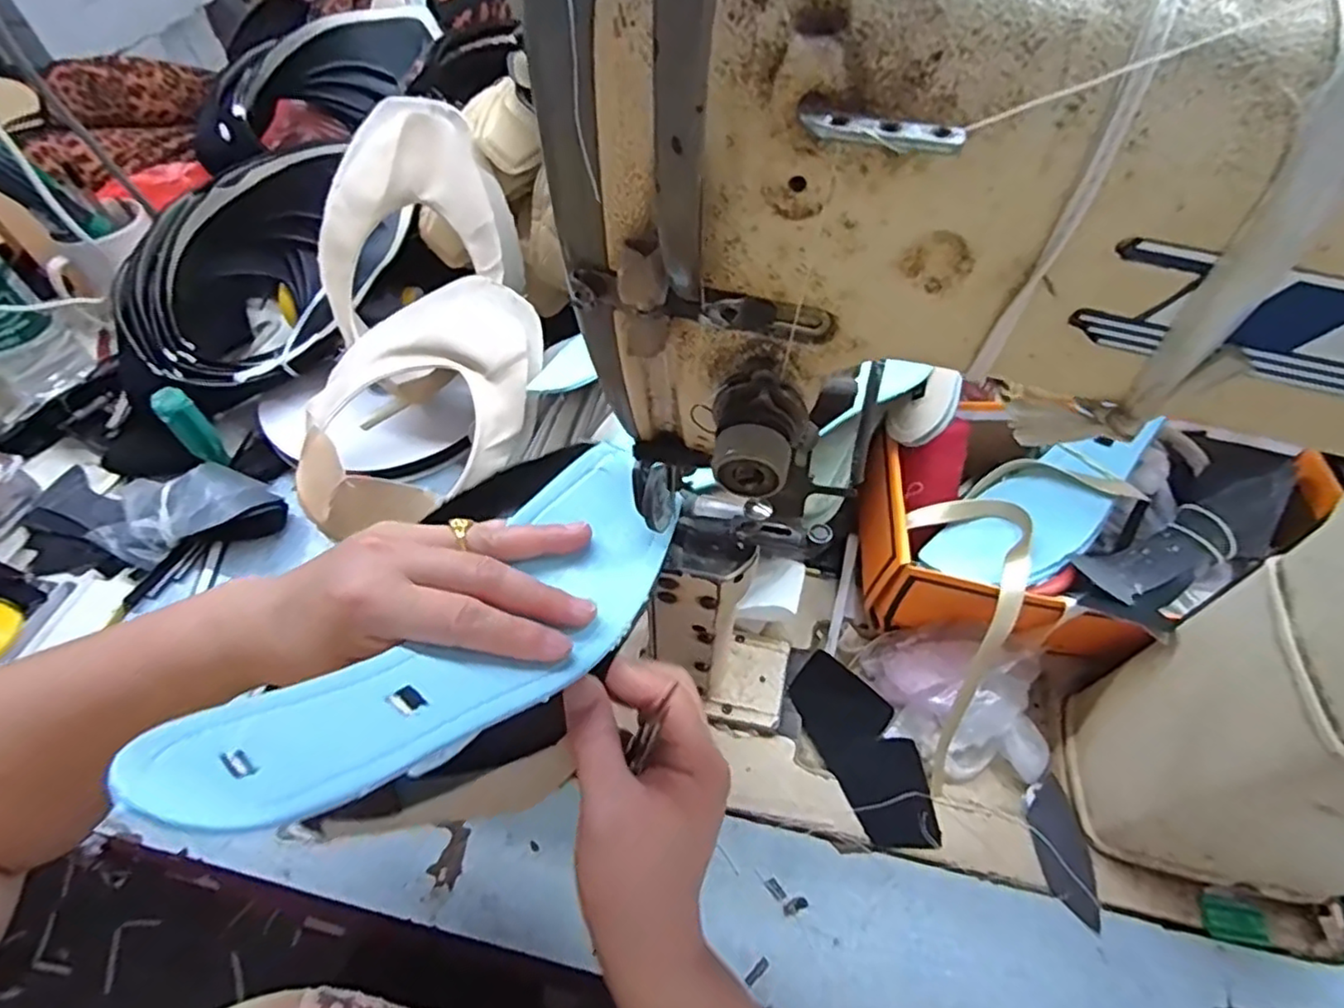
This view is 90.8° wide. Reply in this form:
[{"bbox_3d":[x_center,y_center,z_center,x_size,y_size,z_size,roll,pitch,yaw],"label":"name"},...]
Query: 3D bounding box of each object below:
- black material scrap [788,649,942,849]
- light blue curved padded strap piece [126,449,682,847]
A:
[{"bbox_3d":[0.128,0.161,0.442,0.055,0.006,0.131,-19,54,-14],"label":"black material scrap"},{"bbox_3d":[-0.071,0.043,0.251,0.068,0.043,0.219,24,33,20],"label":"light blue curved padded strap piece"}]

